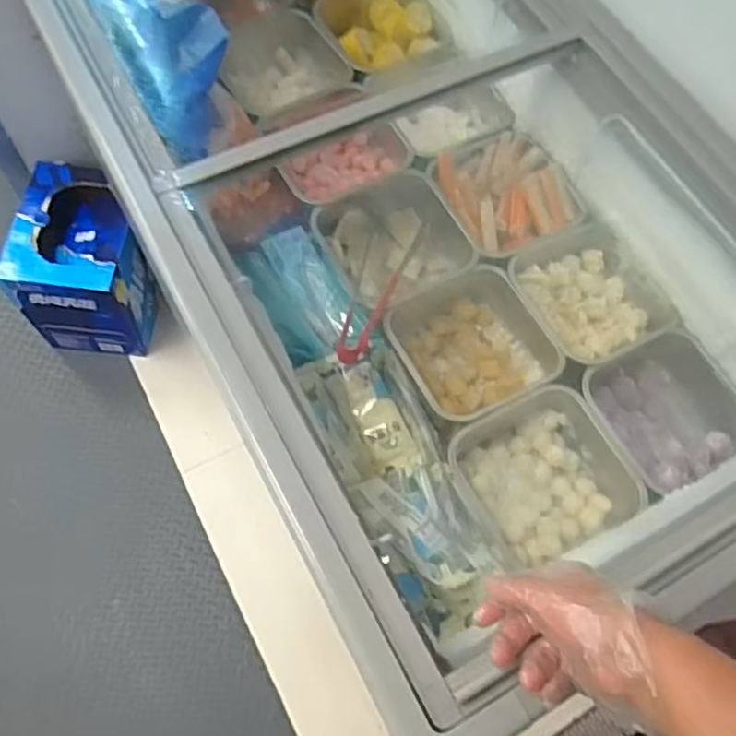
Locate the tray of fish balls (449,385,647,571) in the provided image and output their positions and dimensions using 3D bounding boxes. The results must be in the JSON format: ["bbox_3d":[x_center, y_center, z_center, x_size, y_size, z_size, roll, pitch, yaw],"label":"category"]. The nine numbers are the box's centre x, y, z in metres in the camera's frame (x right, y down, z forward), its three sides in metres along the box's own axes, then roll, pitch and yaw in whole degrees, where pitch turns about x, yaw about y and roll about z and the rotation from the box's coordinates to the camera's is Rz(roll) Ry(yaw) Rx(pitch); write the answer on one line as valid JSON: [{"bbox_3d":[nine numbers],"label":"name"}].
[{"bbox_3d":[0.190,0.125,0.754,0.178,0.075,0.165,-24,70,-14],"label":"tray of fish balls"}]

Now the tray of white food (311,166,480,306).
[{"bbox_3d":[0.036,-0.158,0.880,0.182,0.071,0.167,-24,70,-14],"label":"tray of white food"}]

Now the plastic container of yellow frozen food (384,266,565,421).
[{"bbox_3d":[0.125,-0.023,0.827,0.186,0.085,0.175,-22,69,-13],"label":"plastic container of yellow frozen food"}]

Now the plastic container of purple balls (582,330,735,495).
[{"bbox_3d":[0.349,0.056,0.807,0.175,0.114,0.161,-24,70,-14],"label":"plastic container of purple balls"}]

